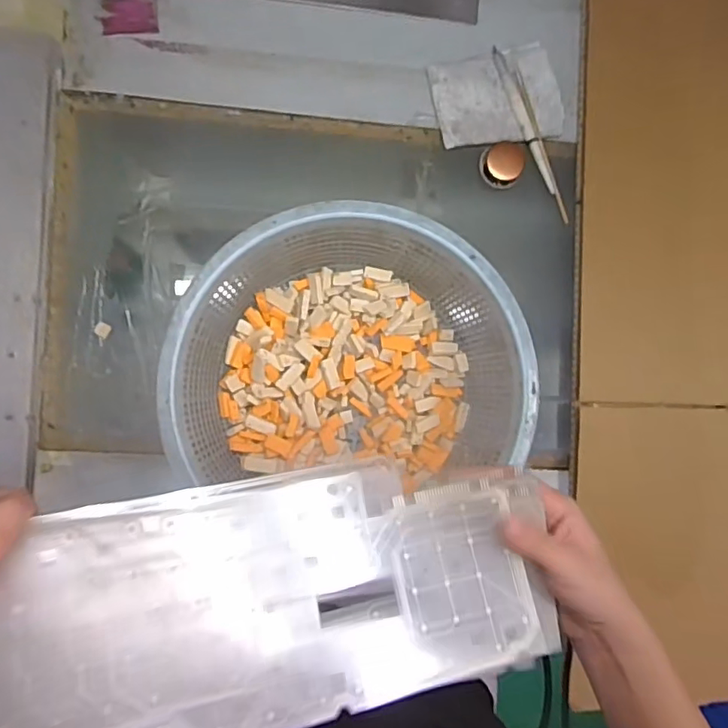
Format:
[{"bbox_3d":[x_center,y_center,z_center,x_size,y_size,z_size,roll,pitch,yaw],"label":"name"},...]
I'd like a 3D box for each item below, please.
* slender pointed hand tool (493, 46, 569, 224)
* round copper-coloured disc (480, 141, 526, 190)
[{"bbox_3d":[0.148,-0.203,0.490,0.017,0.006,0.160,-20,91,-6],"label":"slender pointed hand tool"},{"bbox_3d":[0.121,-0.174,0.485,0.035,0.018,0.036,0,89,-6],"label":"round copper-coloured disc"}]

